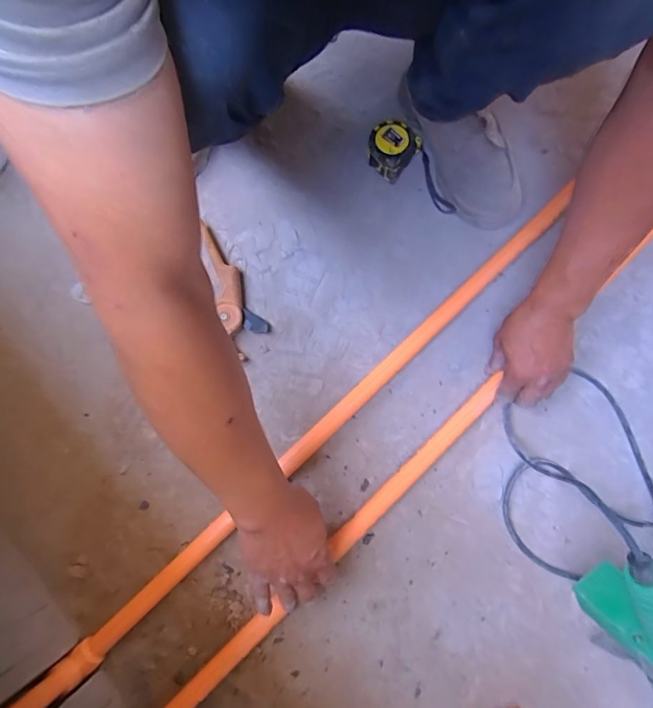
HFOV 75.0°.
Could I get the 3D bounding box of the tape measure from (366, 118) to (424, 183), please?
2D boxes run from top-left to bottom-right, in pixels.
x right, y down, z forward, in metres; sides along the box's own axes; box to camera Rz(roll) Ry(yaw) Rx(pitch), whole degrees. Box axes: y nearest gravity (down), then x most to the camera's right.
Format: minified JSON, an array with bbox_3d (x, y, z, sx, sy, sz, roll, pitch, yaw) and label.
[{"bbox_3d":[0.097,-0.311,0.646,0.070,0.045,0.079,38,81,8],"label":"tape measure"}]

